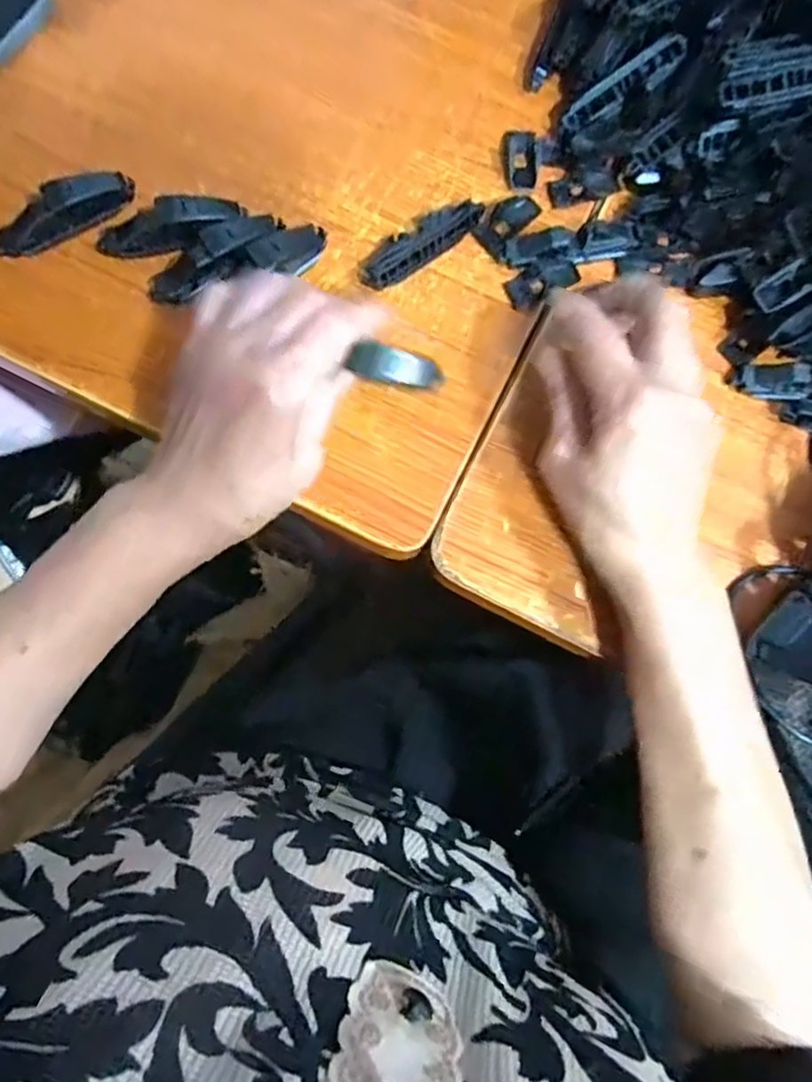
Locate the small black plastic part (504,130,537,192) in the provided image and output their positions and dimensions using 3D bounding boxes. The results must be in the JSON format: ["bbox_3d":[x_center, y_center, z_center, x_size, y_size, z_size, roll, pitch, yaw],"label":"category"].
[{"bbox_3d":[0.068,-0.226,0.402,0.018,0.009,0.036,-2,78,-2],"label":"small black plastic part"}]

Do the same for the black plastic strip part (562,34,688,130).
[{"bbox_3d":[0.126,-0.262,0.392,0.074,0.009,0.016,-29,80,15],"label":"black plastic strip part"}]

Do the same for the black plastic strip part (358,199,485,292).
[{"bbox_3d":[0.009,-0.170,0.386,0.079,0.014,0.023,-34,81,-8],"label":"black plastic strip part"}]

